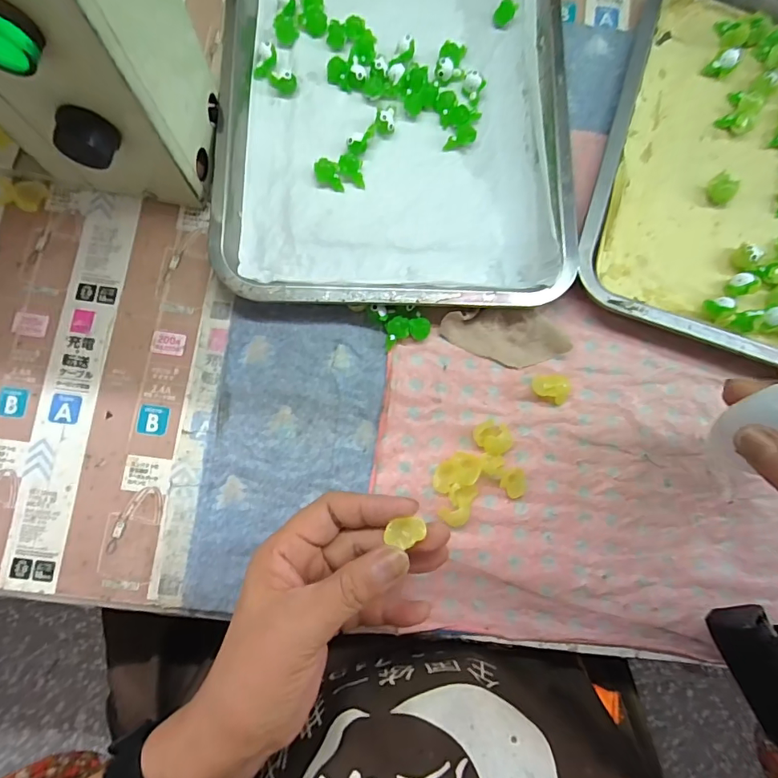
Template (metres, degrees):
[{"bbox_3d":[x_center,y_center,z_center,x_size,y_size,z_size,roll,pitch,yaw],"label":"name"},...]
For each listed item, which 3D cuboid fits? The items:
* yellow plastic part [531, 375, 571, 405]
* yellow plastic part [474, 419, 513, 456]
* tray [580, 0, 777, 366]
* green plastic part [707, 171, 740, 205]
[{"bbox_3d":[0.119,-0.002,0.338,0.027,0.014,0.019,23,82,0],"label":"yellow plastic part"},{"bbox_3d":[0.076,0.034,0.330,0.024,0.012,0.028,-37,86,-7],"label":"yellow plastic part"},{"bbox_3d":[0.299,-0.188,0.365,0.247,0.027,0.334,17,82,-1],"label":"tray"},{"bbox_3d":[0.264,-0.159,0.362,0.021,0.014,0.022,-32,85,-7],"label":"green plastic part"}]

